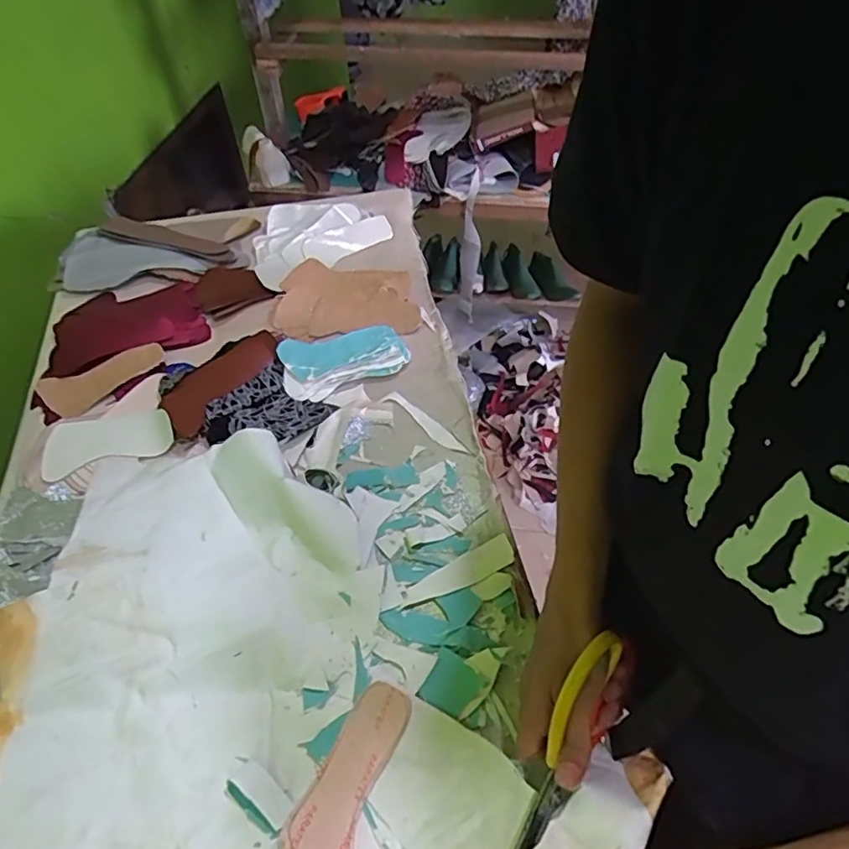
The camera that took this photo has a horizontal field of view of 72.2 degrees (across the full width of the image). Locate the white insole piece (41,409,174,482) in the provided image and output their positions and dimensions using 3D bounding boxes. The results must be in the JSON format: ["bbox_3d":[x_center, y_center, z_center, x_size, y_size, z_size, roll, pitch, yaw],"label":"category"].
[{"bbox_3d":[-0.406,0.017,0.749,0.153,0.024,0.074,-17,54,-13],"label":"white insole piece"}]

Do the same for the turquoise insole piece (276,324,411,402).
[{"bbox_3d":[-0.112,-0.093,0.828,0.178,0.028,0.091,-14,53,-11],"label":"turquoise insole piece"}]

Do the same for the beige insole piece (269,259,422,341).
[{"bbox_3d":[-0.121,-0.196,0.902,0.215,0.024,0.125,-2,75,-8],"label":"beige insole piece"}]

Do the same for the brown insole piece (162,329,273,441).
[{"bbox_3d":[-0.284,-0.065,0.807,0.066,0.012,0.189,35,61,7],"label":"brown insole piece"}]

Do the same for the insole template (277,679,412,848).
[{"bbox_3d":[-0.071,0.314,0.510,0.066,0.024,0.170,16,54,12],"label":"insole template"}]

